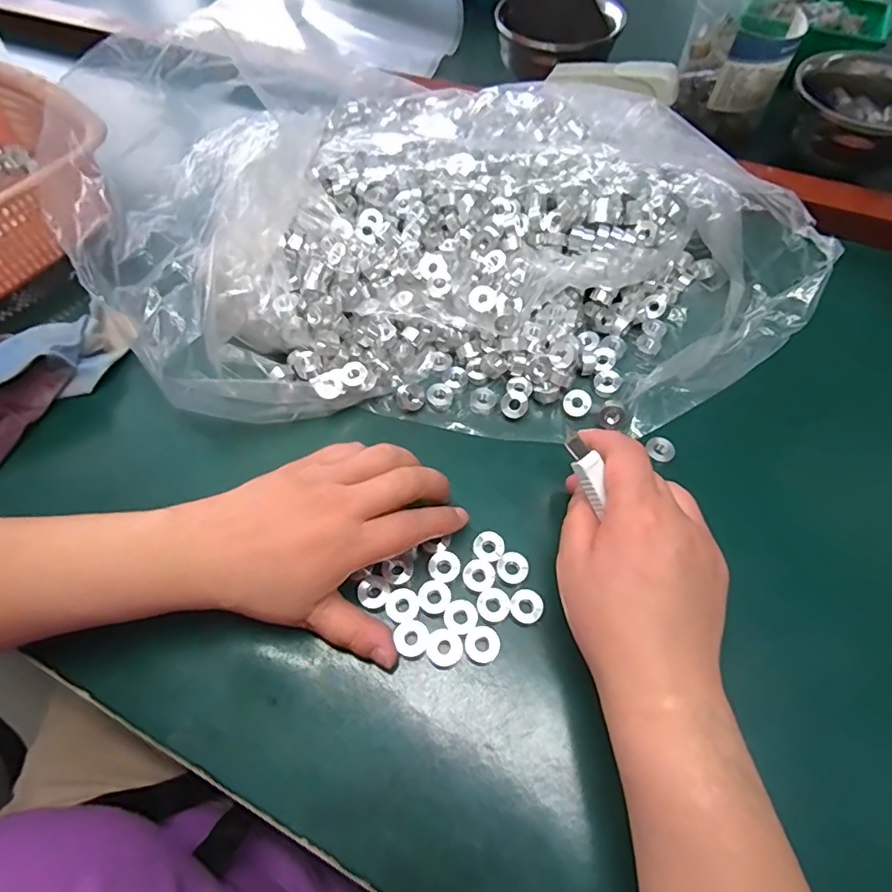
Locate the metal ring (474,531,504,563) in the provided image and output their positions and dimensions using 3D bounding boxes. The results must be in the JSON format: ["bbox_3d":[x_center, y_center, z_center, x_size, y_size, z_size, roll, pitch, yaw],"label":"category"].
[{"bbox_3d":[0.025,0.057,0.304,0.017,0.004,0.019,11,63,6],"label":"metal ring"}]

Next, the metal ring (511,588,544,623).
[{"bbox_3d":[0.044,0.087,0.289,0.017,0.004,0.018,0,62,0],"label":"metal ring"}]

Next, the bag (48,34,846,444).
[{"bbox_3d":[0.011,-0.169,0.381,0.474,0.114,0.313,2,62,1],"label":"bag"}]

